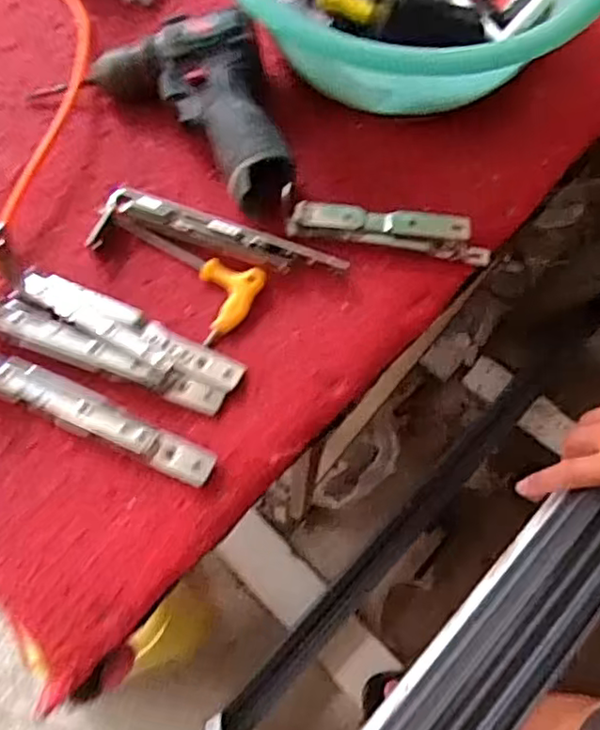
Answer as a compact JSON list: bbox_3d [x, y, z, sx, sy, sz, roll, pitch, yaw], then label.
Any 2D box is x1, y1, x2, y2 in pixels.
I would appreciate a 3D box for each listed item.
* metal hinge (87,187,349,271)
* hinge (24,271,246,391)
[{"bbox_3d":[-0.062,-0.095,0.468,0.186,0.019,0.042,13,69,6],"label":"metal hinge"},{"bbox_3d":[-0.121,-0.024,0.449,0.169,0.014,0.031,24,70,10],"label":"hinge"}]

